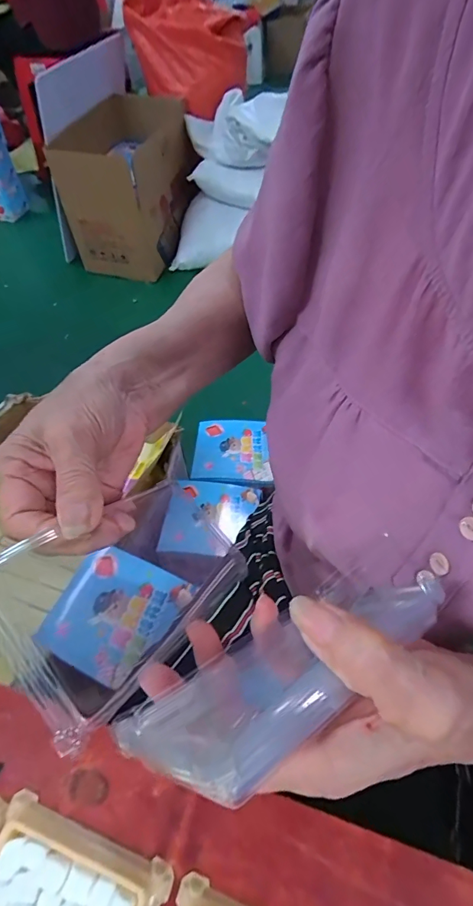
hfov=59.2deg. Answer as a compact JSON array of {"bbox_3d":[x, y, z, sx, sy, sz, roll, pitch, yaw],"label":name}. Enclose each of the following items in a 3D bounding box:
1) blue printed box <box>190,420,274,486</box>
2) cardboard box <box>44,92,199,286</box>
[{"bbox_3d":[-0.006,-0.007,0.828,0.151,0.017,0.145,4,55,3],"label":"blue printed box"},{"bbox_3d":[-0.363,-0.962,1.550,0.295,0.463,0.540,18,57,13],"label":"cardboard box"}]

